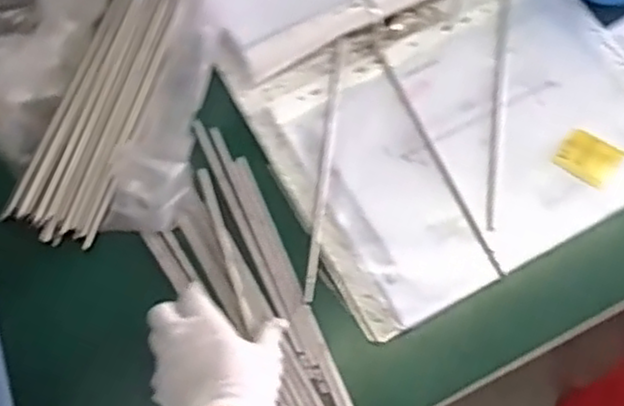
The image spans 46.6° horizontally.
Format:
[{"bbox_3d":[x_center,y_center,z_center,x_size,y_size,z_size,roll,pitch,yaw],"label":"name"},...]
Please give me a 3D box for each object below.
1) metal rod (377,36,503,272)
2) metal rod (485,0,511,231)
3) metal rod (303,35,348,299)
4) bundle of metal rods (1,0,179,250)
[{"bbox_3d":[0.112,-0.044,0.652,0.009,0.007,0.245,-22,70,-9],"label":"metal rod"},{"bbox_3d":[0.174,-0.100,0.671,0.011,0.004,0.266,9,69,3],"label":"metal rod"},{"bbox_3d":[0.014,-0.036,0.648,0.011,0.004,0.252,7,69,2],"label":"metal rod"},{"bbox_3d":[-0.188,-0.099,0.657,0.077,0.017,0.273,14,69,5],"label":"bundle of metal rods"}]

